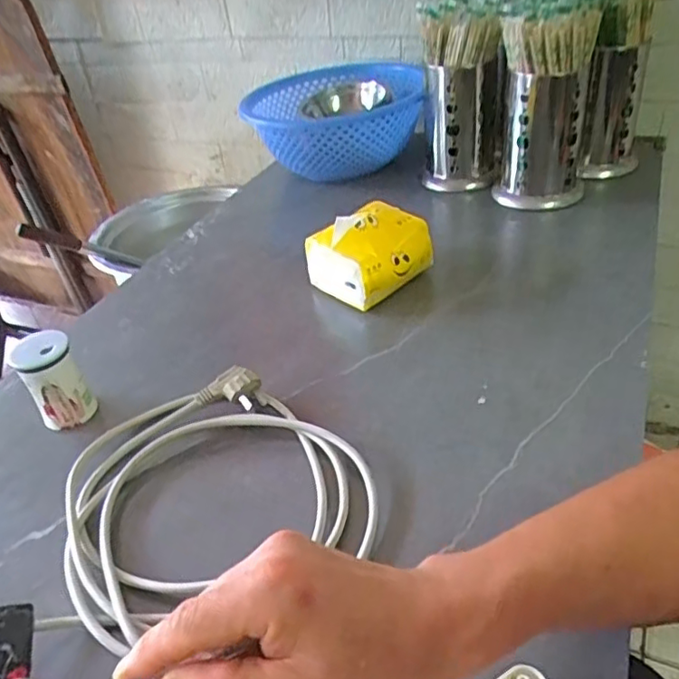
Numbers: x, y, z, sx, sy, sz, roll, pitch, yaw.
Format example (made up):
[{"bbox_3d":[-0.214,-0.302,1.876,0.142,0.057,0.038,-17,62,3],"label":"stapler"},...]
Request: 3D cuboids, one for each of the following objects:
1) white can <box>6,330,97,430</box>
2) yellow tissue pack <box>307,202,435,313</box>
[{"bbox_3d":[-0.259,0.039,0.549,0.047,0.085,0.041,-32,44,-28],"label":"white can"},{"bbox_3d":[0.034,-0.100,0.681,0.113,0.087,0.099,-28,42,-24],"label":"yellow tissue pack"}]

